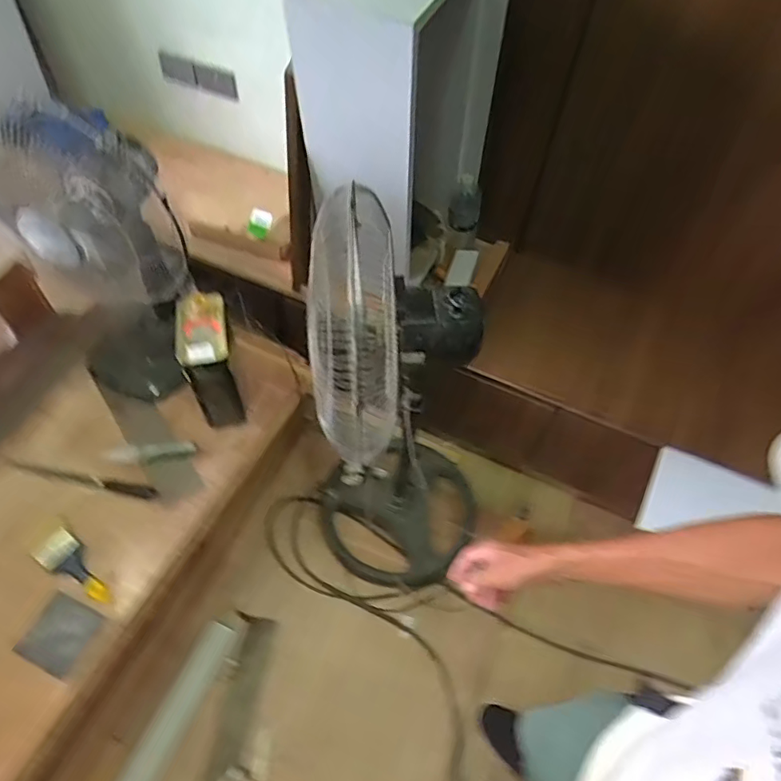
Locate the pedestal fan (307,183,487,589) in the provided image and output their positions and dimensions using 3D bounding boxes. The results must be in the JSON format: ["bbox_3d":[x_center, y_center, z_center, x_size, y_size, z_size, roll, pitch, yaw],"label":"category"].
[{"bbox_3d":[0.027,0.067,1.076,0.378,0.833,0.379,-11,55,-9],"label":"pedestal fan"}]

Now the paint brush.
[{"bbox_3d":[-0.581,0.319,0.994,0.190,0.020,0.068,32,60,21],"label":"paint brush"}]

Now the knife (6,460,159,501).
[{"bbox_3d":[-0.610,0.176,1.077,0.303,0.019,0.025,9,54,6],"label":"knife"}]

